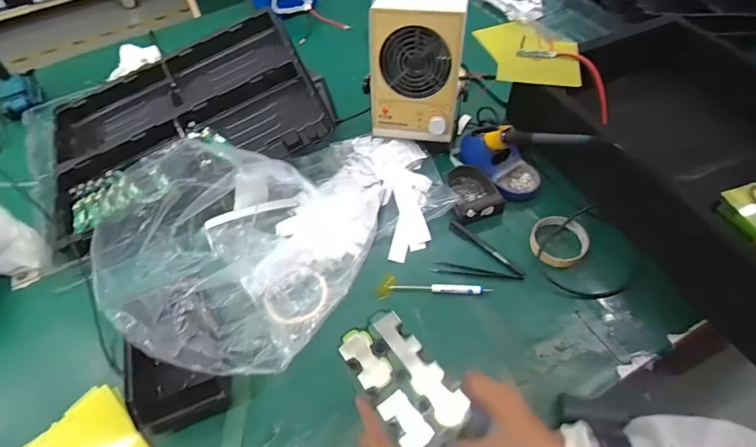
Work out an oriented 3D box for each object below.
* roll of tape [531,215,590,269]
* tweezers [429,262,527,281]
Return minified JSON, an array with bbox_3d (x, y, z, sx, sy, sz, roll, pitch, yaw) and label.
[{"bbox_3d":[0.280,0.026,0.649,0.086,0.014,0.086,-2,55,2],"label":"roll of tape"},{"bbox_3d":[0.151,0.071,0.630,0.134,0.004,0.020,6,57,7],"label":"tweezers"}]

